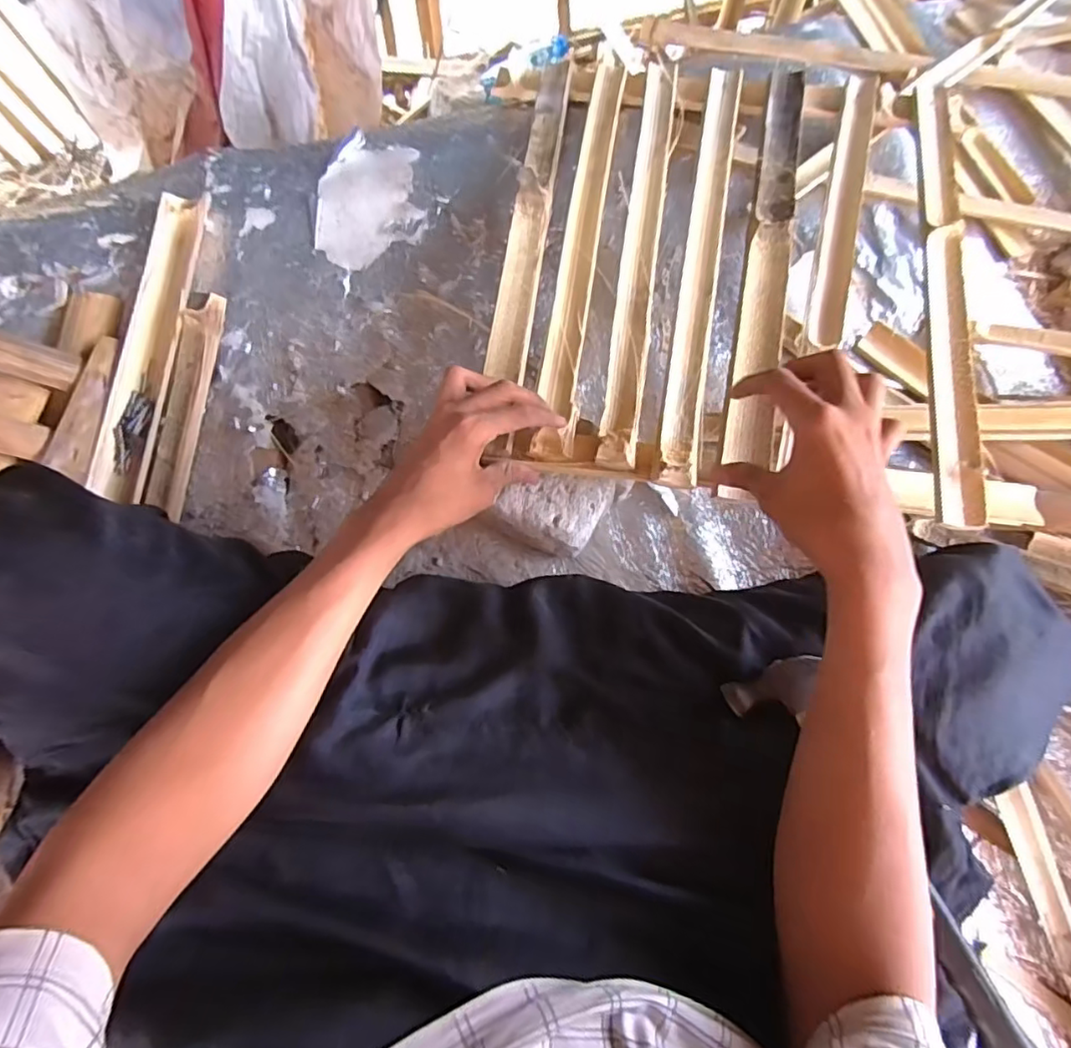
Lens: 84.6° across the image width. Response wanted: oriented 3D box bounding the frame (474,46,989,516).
[{"bbox_3d":[0.188,-0.265,0.573,0.428,0.019,0.506,8,70,6],"label":"frame"}]

